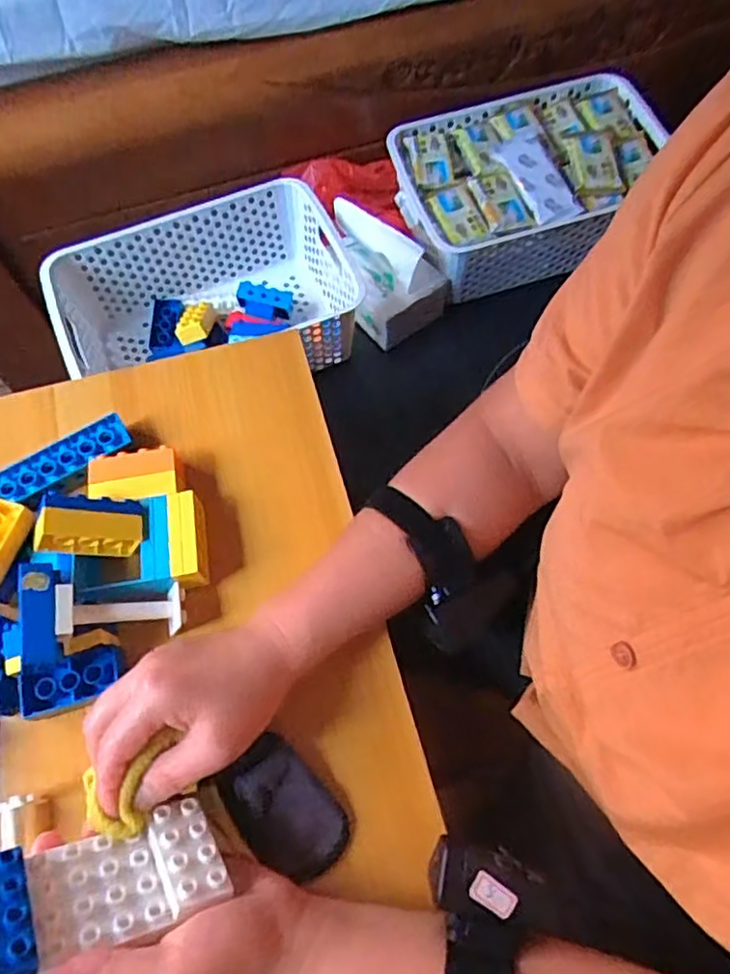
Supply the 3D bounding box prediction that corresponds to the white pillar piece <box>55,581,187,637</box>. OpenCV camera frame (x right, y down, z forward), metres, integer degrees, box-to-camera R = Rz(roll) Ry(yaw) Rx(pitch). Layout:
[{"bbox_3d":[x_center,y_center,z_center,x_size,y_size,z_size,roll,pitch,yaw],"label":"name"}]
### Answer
[{"bbox_3d":[-0.162,0.081,0.428,0.081,0.020,0.030,5,63,-29],"label":"white pillar piece"}]

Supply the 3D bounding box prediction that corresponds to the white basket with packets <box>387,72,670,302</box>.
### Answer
[{"bbox_3d":[0.201,-0.374,0.784,0.313,0.103,0.214,-18,67,-6],"label":"white basket with packets"}]

